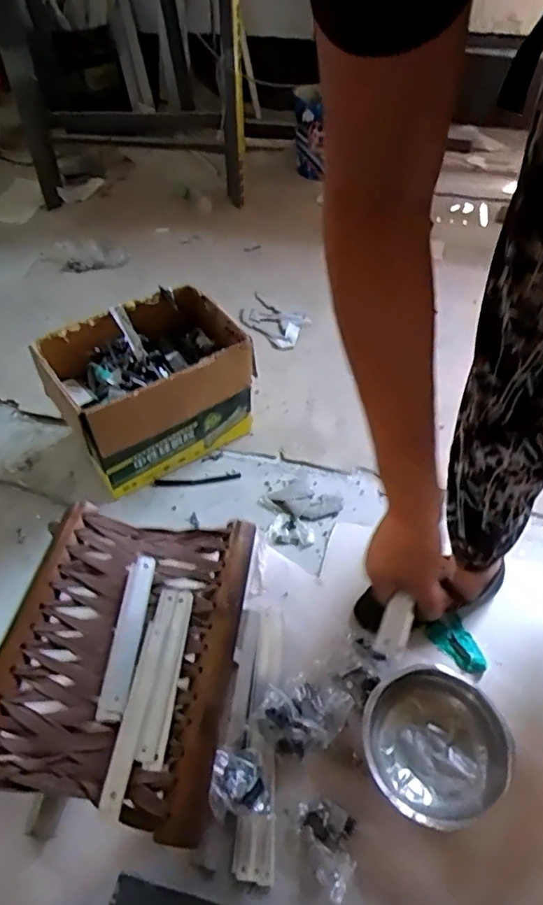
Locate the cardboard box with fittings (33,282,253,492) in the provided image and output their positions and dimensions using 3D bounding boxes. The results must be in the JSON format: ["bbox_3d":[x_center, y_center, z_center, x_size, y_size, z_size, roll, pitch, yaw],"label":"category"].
[{"bbox_3d":[-0.238,-0.109,1.027,0.317,0.250,0.241,-30,55,-25],"label":"cardboard box with fittings"}]

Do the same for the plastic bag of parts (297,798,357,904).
[{"bbox_3d":[0.074,0.472,0.635,0.061,0.023,0.097,-19,50,-17],"label":"plastic bag of parts"}]

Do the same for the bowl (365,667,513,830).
[{"bbox_3d":[0.211,0.381,0.689,0.188,0.074,0.183,0,48,0],"label":"bowl"}]

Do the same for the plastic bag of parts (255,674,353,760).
[{"bbox_3d":[0.041,0.356,0.716,0.106,0.058,0.103,29,54,23],"label":"plastic bag of parts"}]

